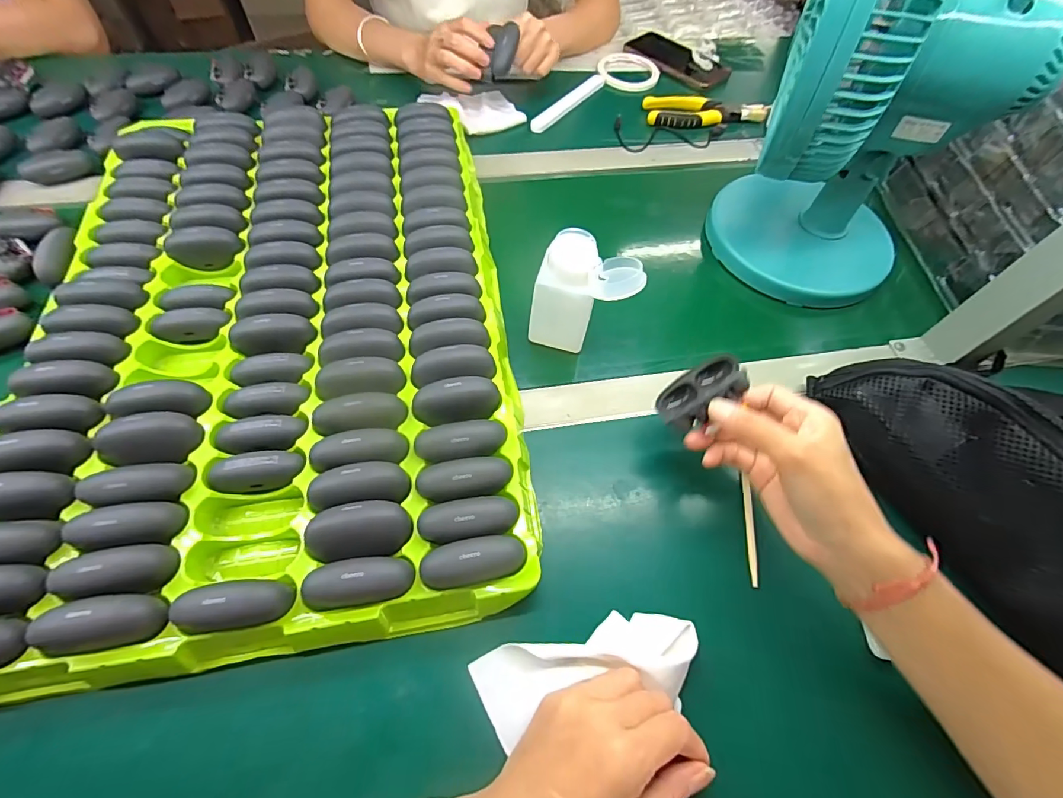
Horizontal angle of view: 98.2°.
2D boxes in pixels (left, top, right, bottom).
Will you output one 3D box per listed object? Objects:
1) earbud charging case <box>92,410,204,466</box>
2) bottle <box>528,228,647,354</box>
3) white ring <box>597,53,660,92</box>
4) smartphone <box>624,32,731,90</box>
[{"bbox_3d":[-0.282,0.028,0.340,0.064,0.026,0.034,-1,60,-3],"label":"earbud charging case"},{"bbox_3d":[0.045,-0.086,0.398,0.081,0.108,0.041,22,63,9],"label":"bottle"},{"bbox_3d":[0.150,-0.501,0.706,0.094,0.008,0.102,1,62,-2],"label":"white ring"},{"bbox_3d":[0.225,-0.539,0.730,0.083,0.012,0.169,-40,71,-20],"label":"smartphone"}]

